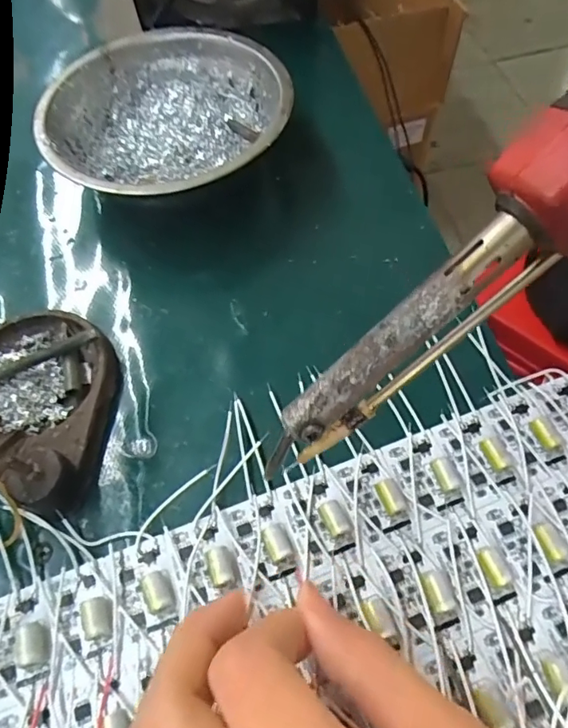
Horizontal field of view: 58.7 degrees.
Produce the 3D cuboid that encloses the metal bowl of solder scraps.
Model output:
[{"bbox_3d":[-0.062,-0.134,0.279,0.128,0.041,0.113,-9,61,-3],"label":"metal bowl of solder scraps"}]

